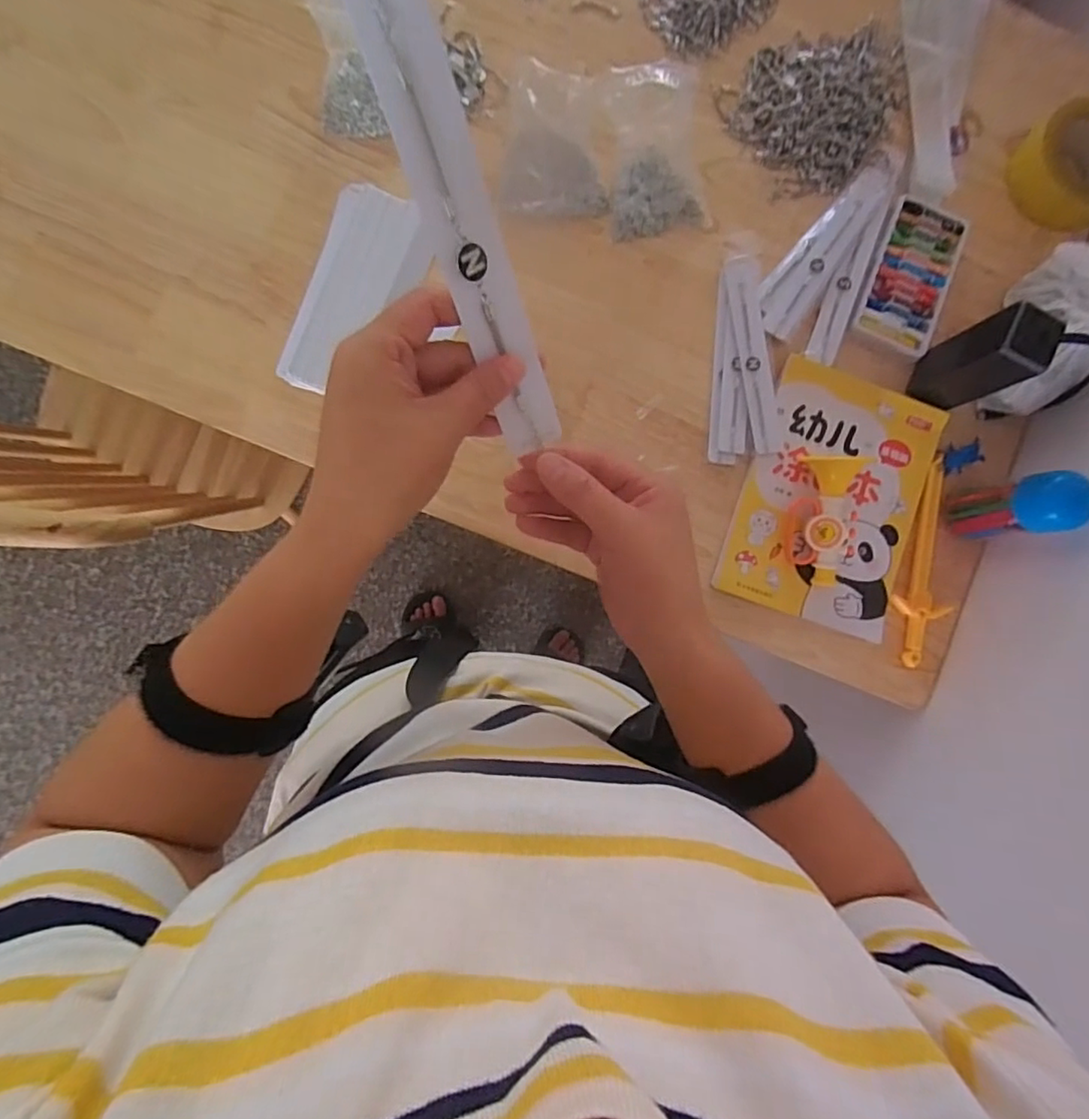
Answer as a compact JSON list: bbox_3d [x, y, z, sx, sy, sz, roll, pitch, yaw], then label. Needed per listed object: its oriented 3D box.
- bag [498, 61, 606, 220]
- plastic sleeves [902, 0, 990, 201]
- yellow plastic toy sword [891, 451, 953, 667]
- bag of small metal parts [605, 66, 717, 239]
[{"bbox_3d":[0.012,-0.409,0.593,0.106,0.049,0.121,0,89,-6],"label":"bag"},{"bbox_3d":[0.440,-0.523,0.660,0.088,0.009,0.263,4,84,2],"label":"plastic sleeves"},{"bbox_3d":[0.400,0.001,0.623,0.052,0.010,0.218,10,88,-5],"label":"yellow plastic toy sword"},{"bbox_3d":[0.112,-0.410,0.600,0.106,0.056,0.144,-13,90,-6],"label":"bag of small metal parts"}]

